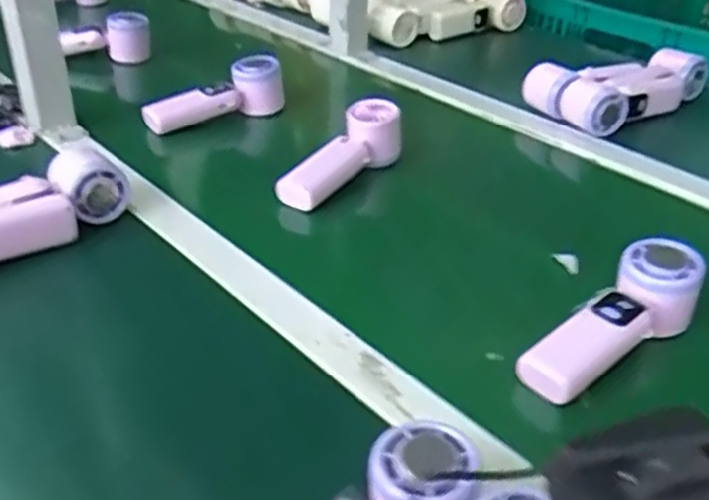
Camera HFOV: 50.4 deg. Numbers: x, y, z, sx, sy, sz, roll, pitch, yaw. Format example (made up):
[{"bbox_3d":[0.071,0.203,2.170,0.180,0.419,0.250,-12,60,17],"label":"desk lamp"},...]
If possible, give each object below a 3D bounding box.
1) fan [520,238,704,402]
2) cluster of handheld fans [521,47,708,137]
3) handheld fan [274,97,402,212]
[{"bbox_3d":[0.188,0.055,0.549,0.167,0.045,0.052,-34,45,-19],"label":"fan"},{"bbox_3d":[0.335,-0.196,0.944,0.237,0.076,0.125,-20,38,-29],"label":"cluster of handheld fans"},{"bbox_3d":[-0.013,-0.090,0.764,0.052,0.056,0.165,27,55,34],"label":"handheld fan"}]

